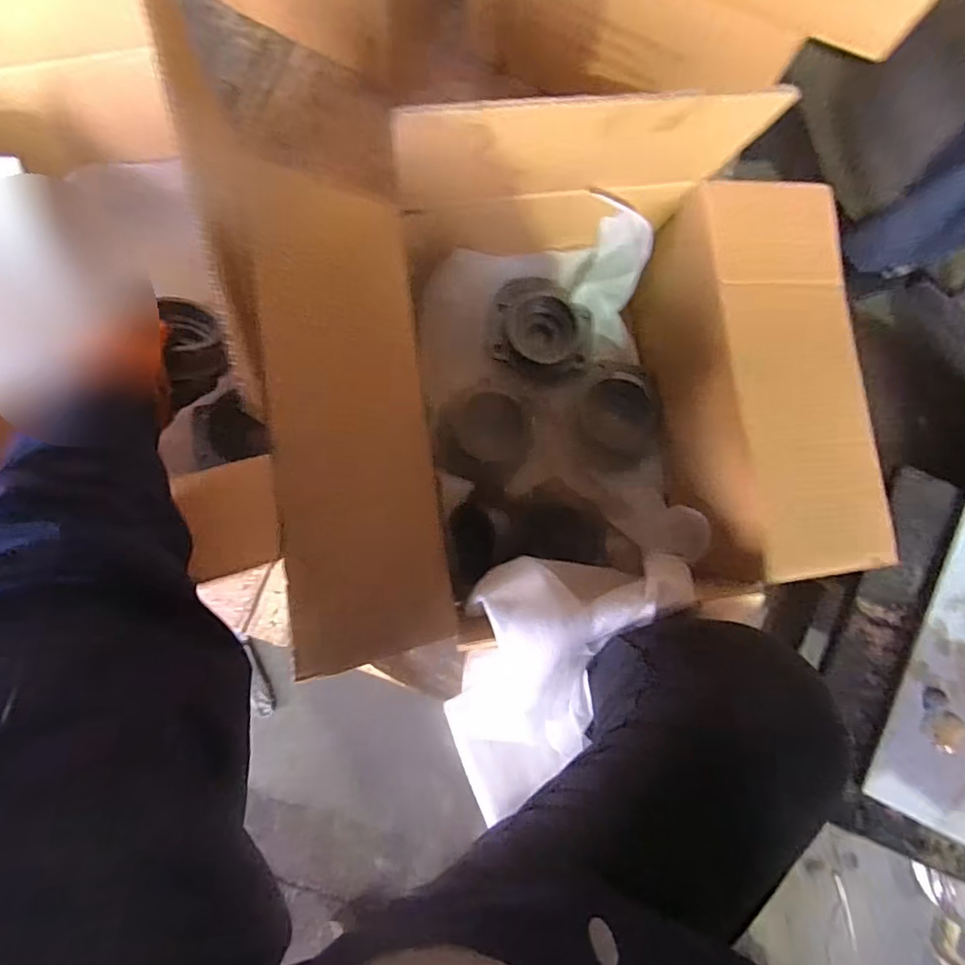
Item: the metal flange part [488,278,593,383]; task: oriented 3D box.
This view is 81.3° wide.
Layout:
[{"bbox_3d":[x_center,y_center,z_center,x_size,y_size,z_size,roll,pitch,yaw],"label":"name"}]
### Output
[{"bbox_3d":[0.071,-0.183,0.661,0.119,0.035,0.117,1,84,-6],"label":"metal flange part"}]

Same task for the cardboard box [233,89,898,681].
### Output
[{"bbox_3d":[0.098,-0.085,0.518,0.503,0.309,0.387,-6,84,-6],"label":"cardboard box"}]

